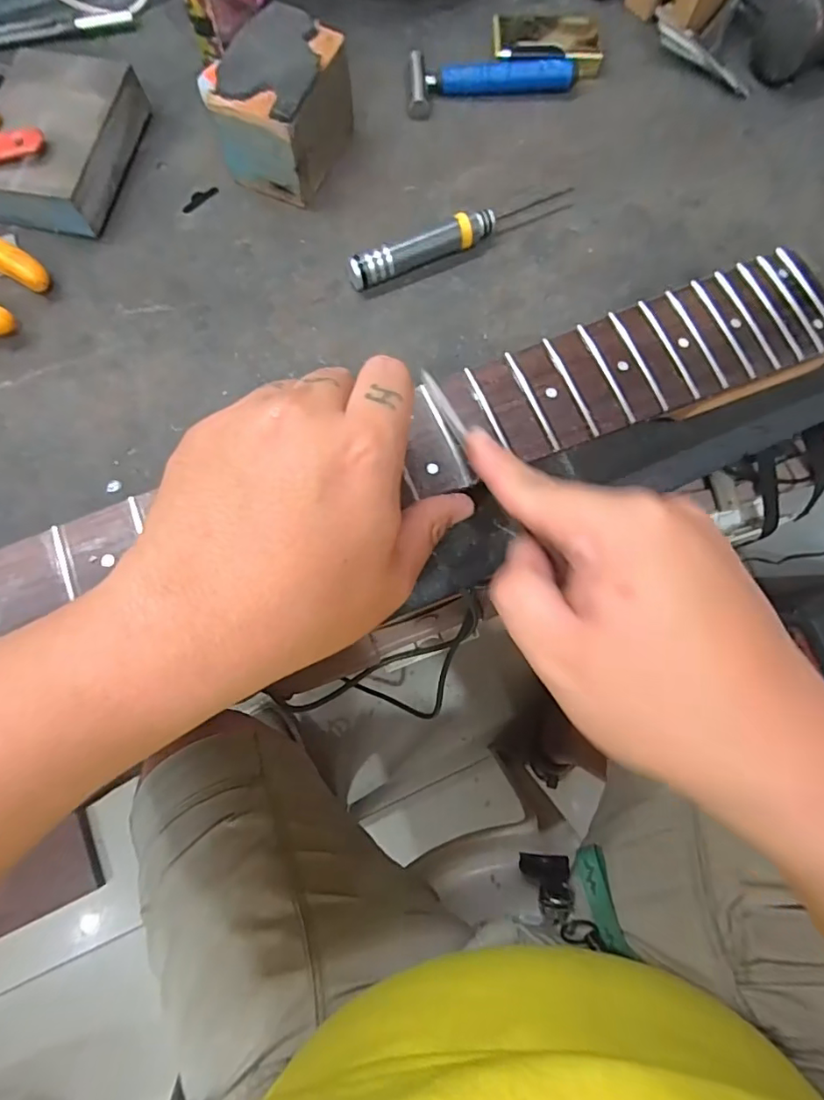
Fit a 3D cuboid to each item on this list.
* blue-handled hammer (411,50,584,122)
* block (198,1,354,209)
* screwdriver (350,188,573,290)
[{"bbox_3d":[0.051,-0.299,0.333,0.106,0.014,0.036,-5,78,-3],"label":"blue-handled hammer"},{"bbox_3d":[-0.073,-0.249,0.299,0.055,0.055,0.075,24,79,3],"label":"block"},{"bbox_3d":[0.030,-0.184,0.306,0.139,0.018,0.015,-28,80,-7],"label":"screwdriver"}]

